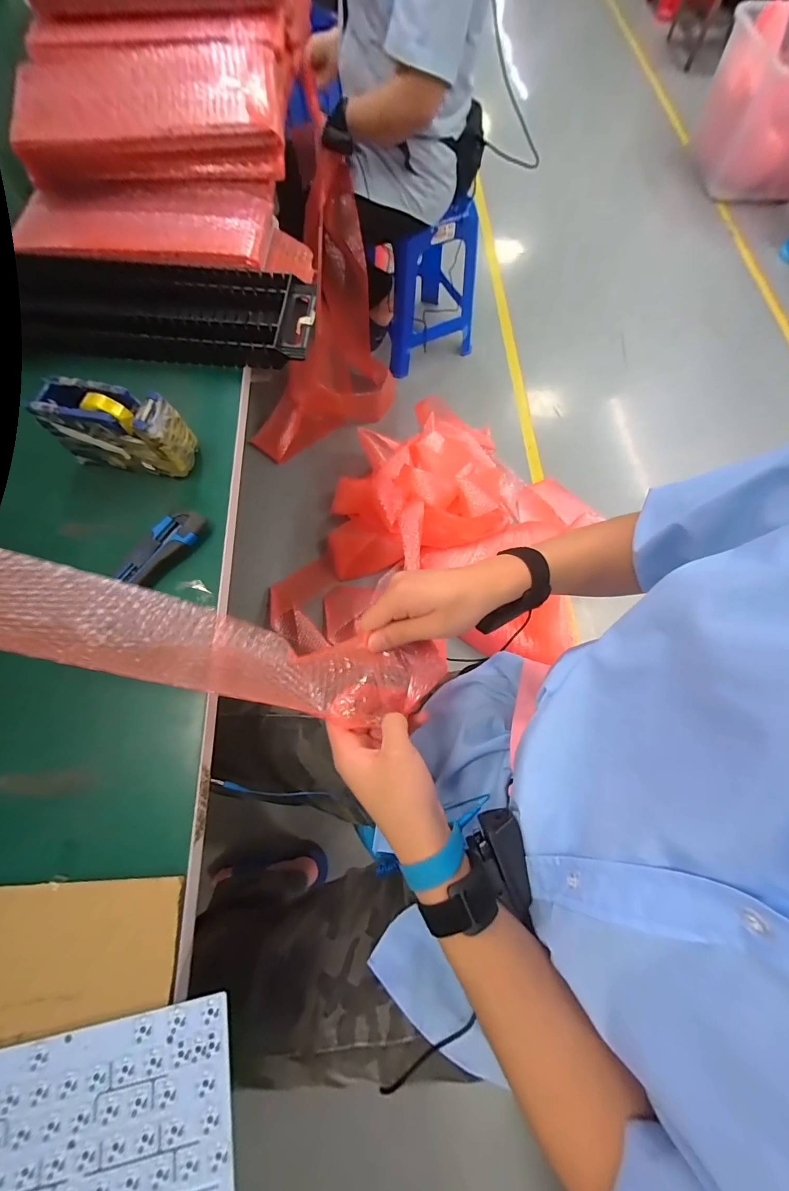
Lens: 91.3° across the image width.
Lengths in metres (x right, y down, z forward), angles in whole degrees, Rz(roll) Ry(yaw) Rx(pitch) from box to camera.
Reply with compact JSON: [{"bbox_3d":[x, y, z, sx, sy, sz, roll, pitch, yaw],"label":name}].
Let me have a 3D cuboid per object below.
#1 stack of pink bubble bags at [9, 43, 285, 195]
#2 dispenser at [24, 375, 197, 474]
[{"bbox_3d":[-0.346,-0.687,0.559,0.362,0.083,0.164,-7,71,-2],"label":"stack of pink bubble bags"},{"bbox_3d":[-0.296,-0.179,0.415,0.132,0.075,0.051,9,71,3],"label":"dispenser"}]

